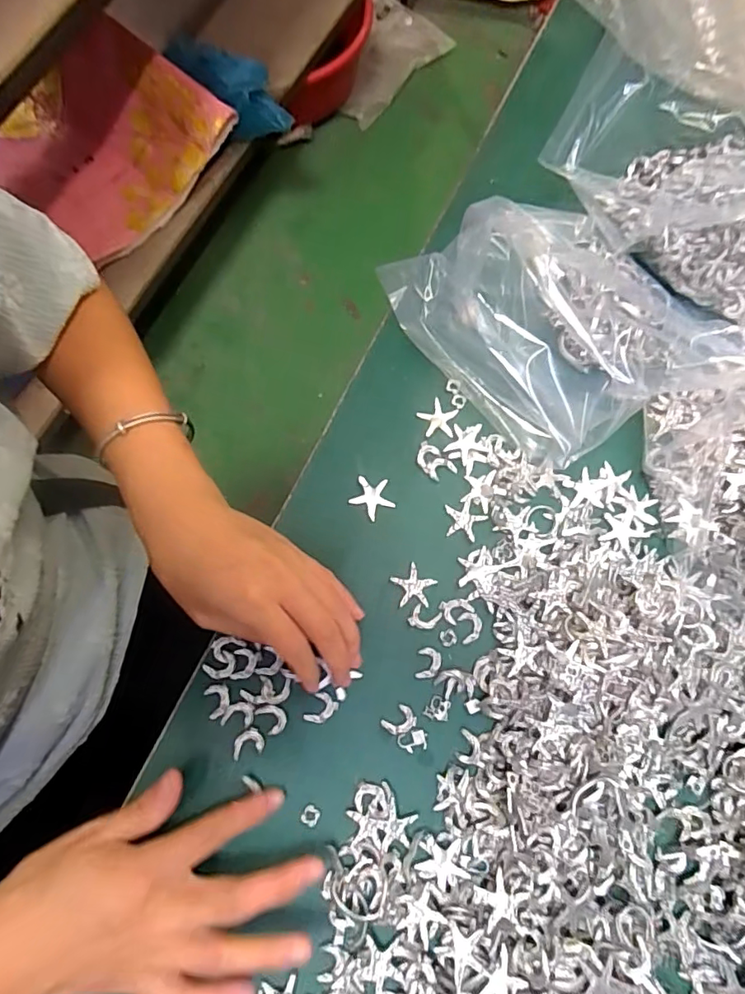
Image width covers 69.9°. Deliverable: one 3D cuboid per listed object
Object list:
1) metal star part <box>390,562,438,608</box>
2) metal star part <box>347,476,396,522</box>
[{"bbox_3d":[0.027,0.058,0.340,0.026,0.005,0.027,-34,79,-7],"label":"metal star part"},{"bbox_3d":[0.001,-0.001,0.353,0.029,0.005,0.026,36,79,8],"label":"metal star part"}]

